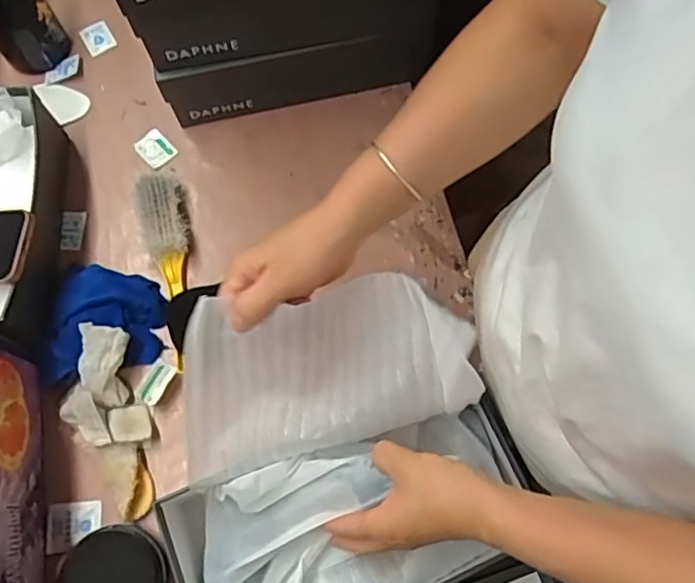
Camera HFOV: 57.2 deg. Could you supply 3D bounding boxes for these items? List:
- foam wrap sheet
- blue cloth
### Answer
[{"bbox_3d":[-0.031,0.065,0.482,0.242,0.054,0.143,-20,107,8],"label":"foam wrap sheet"},{"bbox_3d":[-0.250,0.033,0.658,0.111,0.043,0.119,4,71,2],"label":"blue cloth"}]

